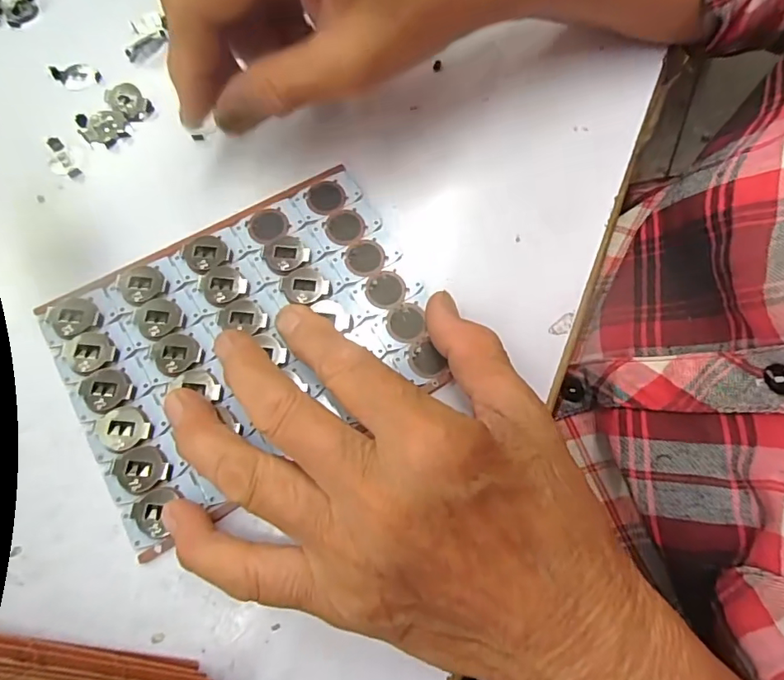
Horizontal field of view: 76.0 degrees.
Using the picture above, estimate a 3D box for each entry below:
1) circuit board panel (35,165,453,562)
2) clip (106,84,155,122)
[{"bbox_3d":[-0.060,-0.002,0.213,0.146,0.006,0.113,-29,76,-10],"label":"circuit board panel"},{"bbox_3d":[-0.131,-0.118,0.249,0.022,0.006,0.014,39,75,10],"label":"clip"}]

